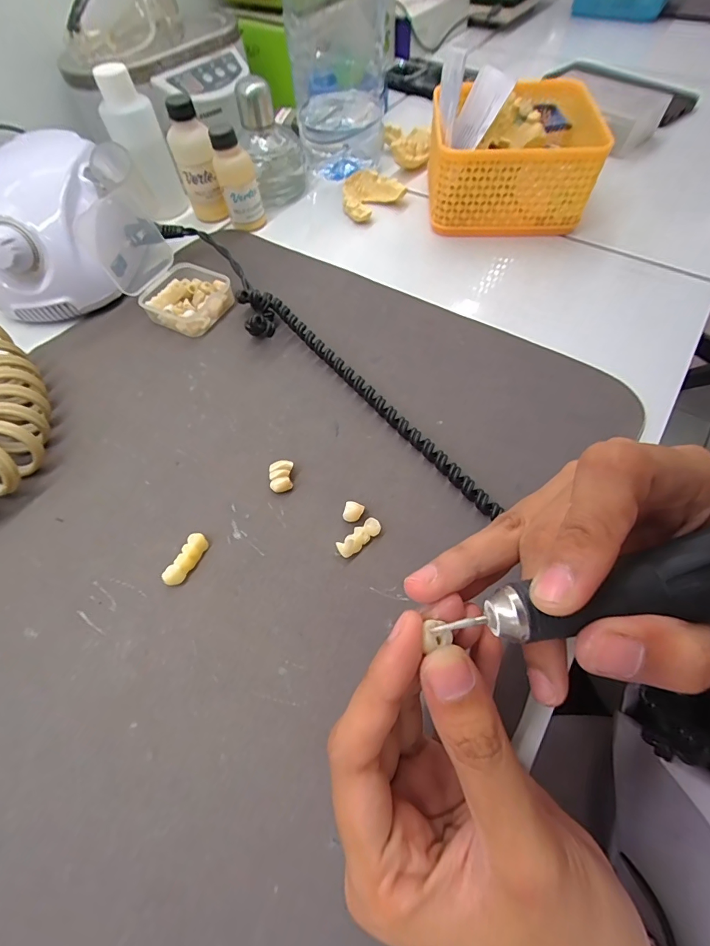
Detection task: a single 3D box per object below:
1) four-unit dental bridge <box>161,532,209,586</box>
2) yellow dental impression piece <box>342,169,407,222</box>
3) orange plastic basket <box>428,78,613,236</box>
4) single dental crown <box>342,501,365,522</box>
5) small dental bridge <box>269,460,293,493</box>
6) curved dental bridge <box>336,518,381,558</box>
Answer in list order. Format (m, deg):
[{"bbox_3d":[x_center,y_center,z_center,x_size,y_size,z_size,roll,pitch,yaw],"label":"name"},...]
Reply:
[{"bbox_3d":[-0.090,0.046,0.212,0.010,0.007,0.029,21,64,13],"label":"four-unit dental bridge"},{"bbox_3d":[0.012,-0.266,0.380,0.054,0.022,0.050,-1,61,2],"label":"yellow dental impression piece"},{"bbox_3d":[0.139,-0.280,0.354,0.139,0.064,0.128,2,61,4],"label":"orange plastic basket"},{"bbox_3d":[-0.001,0.022,0.221,0.010,0.007,0.011,14,63,10],"label":"single dental crown"},{"bbox_3d":[-0.043,0.002,0.235,0.013,0.007,0.020,-4,61,0],"label":"small dental bridge"},{"bbox_3d":[0.002,0.035,0.214,0.010,0.007,0.028,40,56,21],"label":"curved dental bridge"}]

